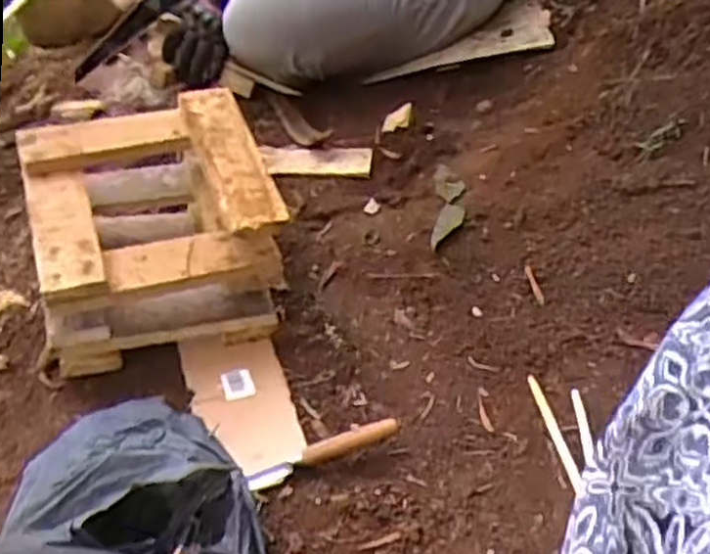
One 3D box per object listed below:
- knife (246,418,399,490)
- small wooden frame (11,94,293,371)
[{"bbox_3d":[-0.030,0.167,0.729,0.149,0.013,0.021,-21,40,-10],"label":"knife"},{"bbox_3d":[-0.232,-0.054,0.877,0.247,0.185,0.281,-9,37,-21],"label":"small wooden frame"}]

